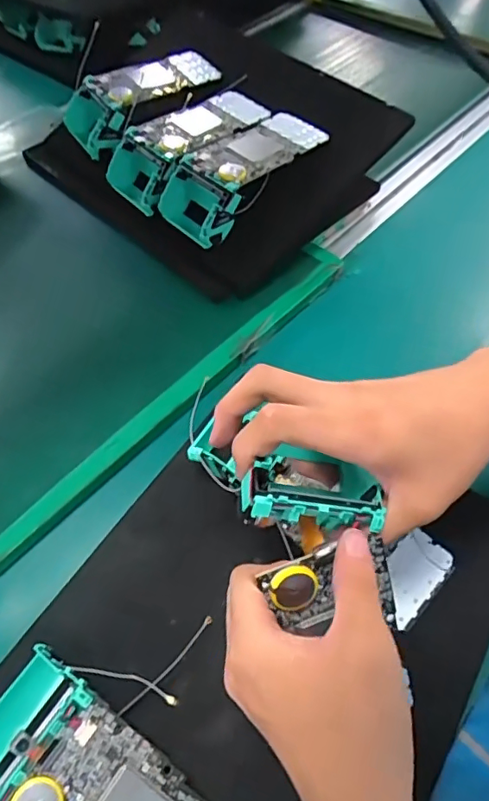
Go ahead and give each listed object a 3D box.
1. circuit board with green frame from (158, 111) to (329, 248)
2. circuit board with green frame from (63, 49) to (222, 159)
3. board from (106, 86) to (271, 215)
[{"bbox_3d":[-0.001,-0.226,0.516,0.155,0.058,0.088,-39,64,-22],"label":"circuit board with green frame"},{"bbox_3d":[-0.114,-0.338,0.570,0.172,0.048,0.086,-31,62,-4],"label":"circuit board with green frame"},{"bbox_3d":[-0.057,-0.262,0.529,0.167,0.058,0.079,-40,65,-9],"label":"board"}]

